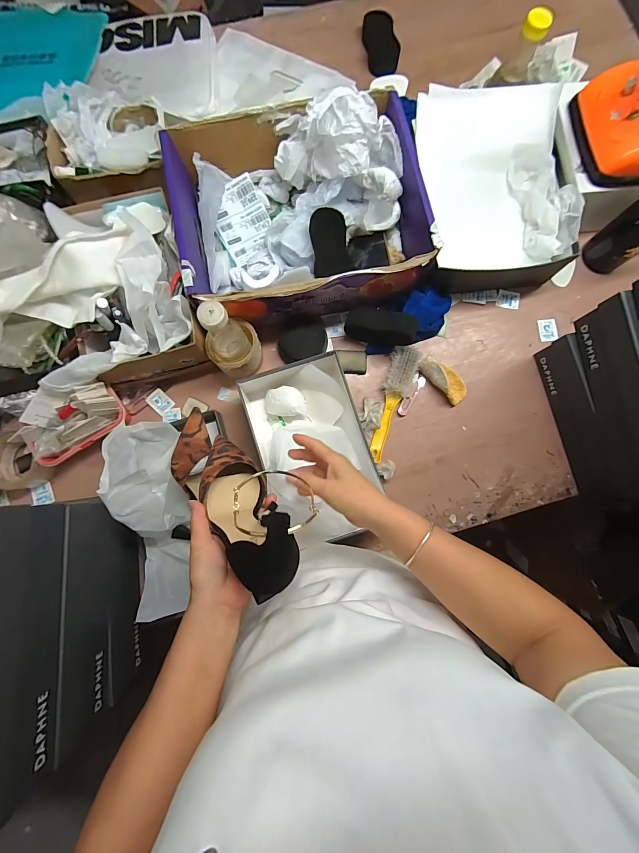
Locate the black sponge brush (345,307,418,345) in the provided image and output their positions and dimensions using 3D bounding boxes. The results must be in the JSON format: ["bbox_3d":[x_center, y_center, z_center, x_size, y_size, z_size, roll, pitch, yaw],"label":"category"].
[{"bbox_3d":[0.110,-0.178,0.605,0.127,0.058,0.043,11,83,17],"label":"black sponge brush"}]

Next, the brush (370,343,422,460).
[{"bbox_3d":[0.142,-0.041,0.620,0.056,0.028,0.212,14,83,1],"label":"brush"}]

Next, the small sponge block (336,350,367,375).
[{"bbox_3d":[0.063,-0.125,0.650,0.056,0.007,0.047,3,83,-1],"label":"small sponge block"}]

